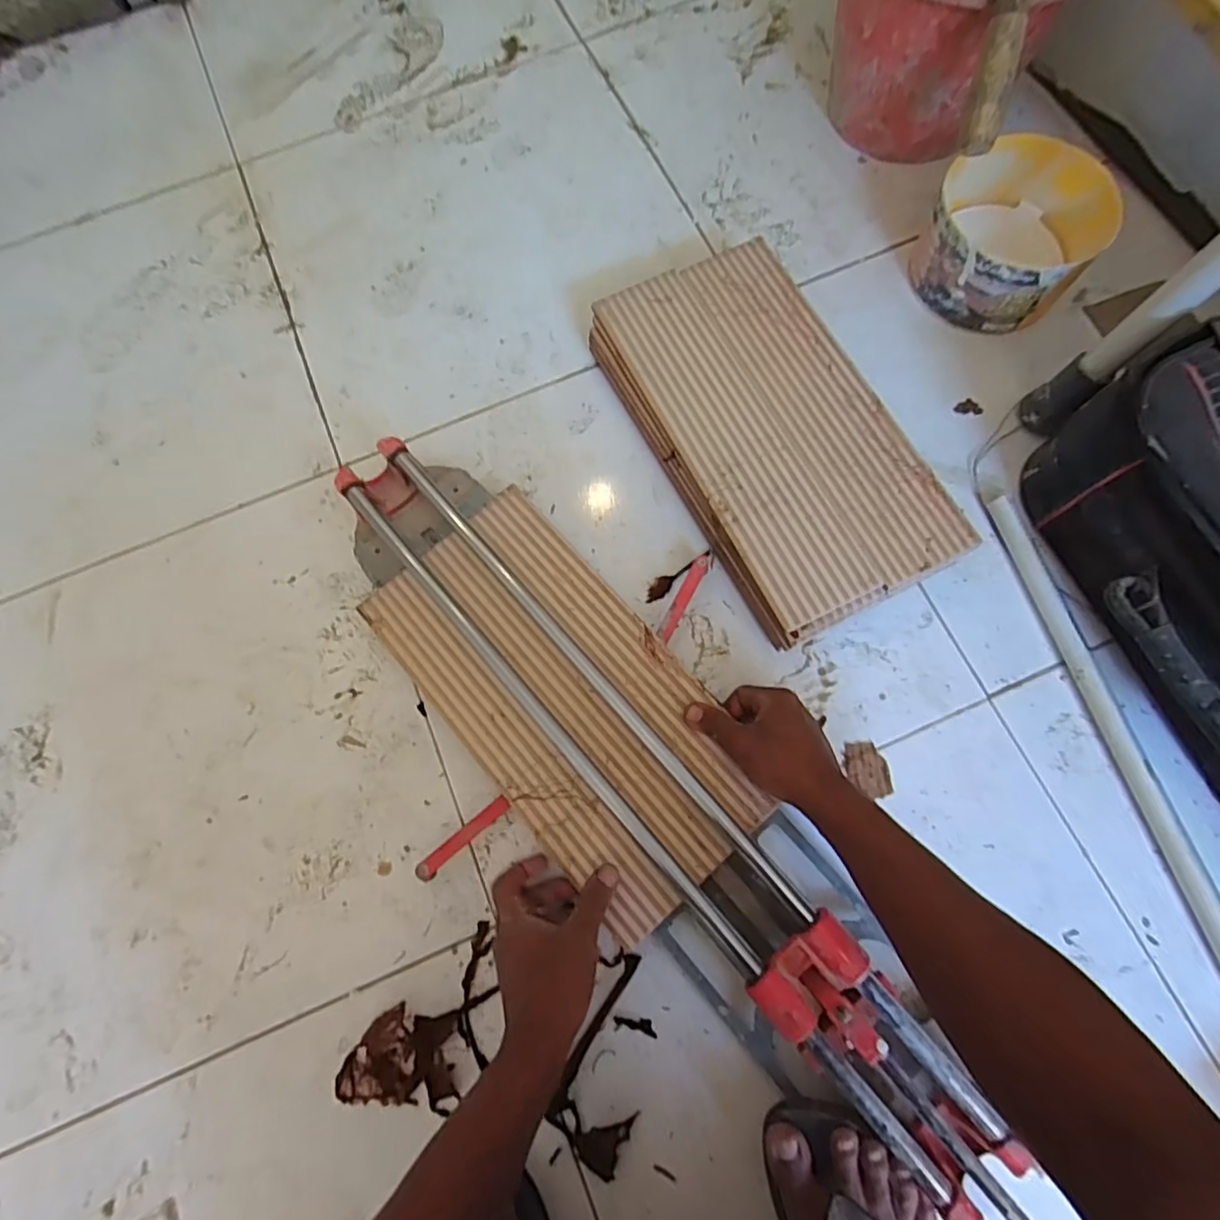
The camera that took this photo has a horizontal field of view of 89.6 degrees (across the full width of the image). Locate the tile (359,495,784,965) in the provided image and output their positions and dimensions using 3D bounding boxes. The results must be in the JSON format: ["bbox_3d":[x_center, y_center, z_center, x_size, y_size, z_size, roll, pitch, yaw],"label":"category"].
[{"bbox_3d":[-0.042,0.080,0.567,0.192,0.008,0.390,-39,76,-9],"label":"tile"}]

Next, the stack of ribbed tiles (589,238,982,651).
[{"bbox_3d":[0.155,-0.175,0.624,0.206,0.073,0.400,-26,74,-5],"label":"stack of ribbed tiles"}]

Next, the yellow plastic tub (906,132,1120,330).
[{"bbox_3d":[0.428,-0.399,0.667,0.179,0.096,0.165,-44,76,-10],"label":"yellow plastic tub"}]

